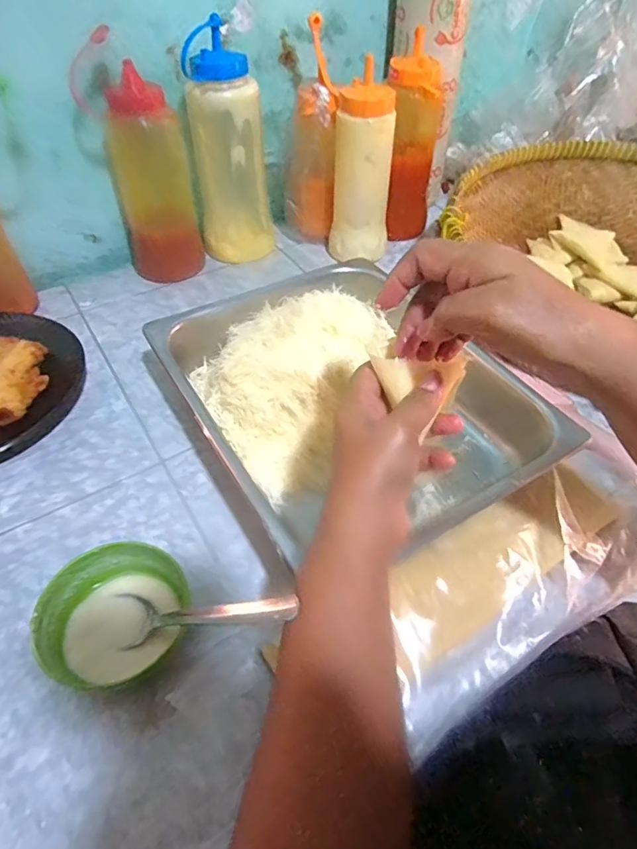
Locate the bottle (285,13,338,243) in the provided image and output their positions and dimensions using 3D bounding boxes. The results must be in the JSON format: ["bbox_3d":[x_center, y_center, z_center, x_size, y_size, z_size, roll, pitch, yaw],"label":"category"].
[{"bbox_3d":[-0.010,-0.348,0.661,0.073,0.222,0.061,12,48,9],"label":"bottle"}]

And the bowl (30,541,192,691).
[{"bbox_3d":[-0.135,0.126,0.352,0.088,0.042,0.081,1,48,-1],"label":"bowl"}]

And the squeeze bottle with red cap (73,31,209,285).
[{"bbox_3d":[-0.193,-0.278,0.600,0.071,0.220,0.075,19,50,15],"label":"squeeze bottle with red cap"}]

